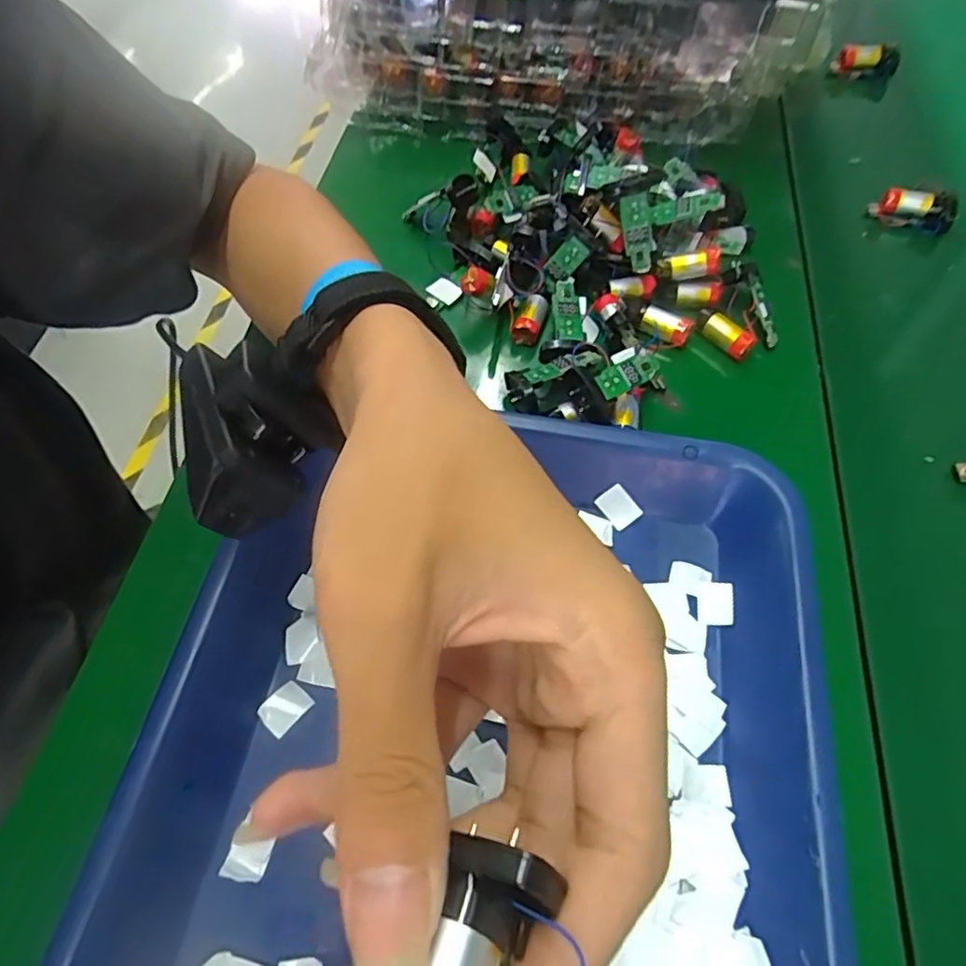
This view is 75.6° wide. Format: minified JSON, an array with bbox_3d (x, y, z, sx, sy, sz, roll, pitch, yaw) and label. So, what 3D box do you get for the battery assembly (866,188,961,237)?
[{"bbox_3d":[0.300,-0.190,0.433,0.052,0.027,0.012,21,61,14],"label":"battery assembly"}]

